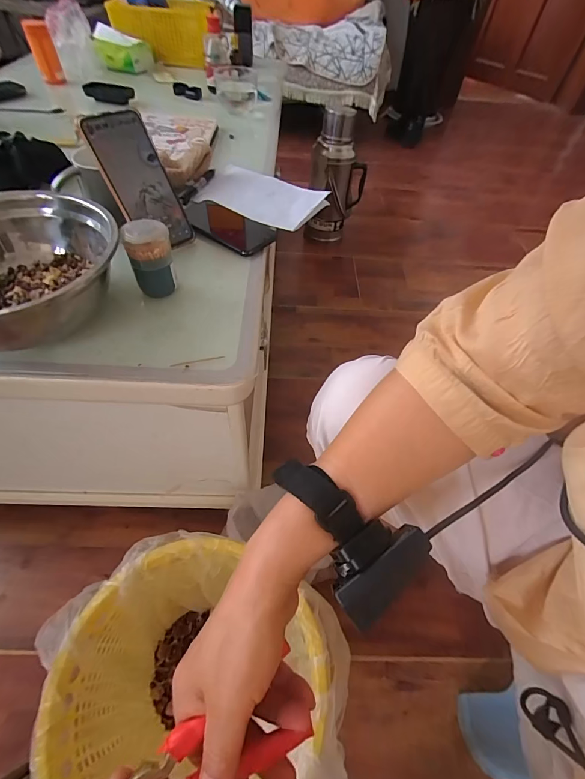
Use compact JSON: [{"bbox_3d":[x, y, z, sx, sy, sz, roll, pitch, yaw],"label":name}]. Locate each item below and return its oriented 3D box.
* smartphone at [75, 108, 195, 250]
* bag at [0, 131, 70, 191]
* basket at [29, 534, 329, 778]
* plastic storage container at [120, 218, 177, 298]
[{"bbox_3d":[-0.190,-0.257,0.439,0.077,0.156,0.009,-39,30,-27],"label":"smartphone"},{"bbox_3d":[-0.420,-0.350,0.544,0.130,0.061,0.093,-33,63,-25],"label":"bag"},{"bbox_3d":[-0.109,0.351,0.459,0.273,0.240,0.242,9,54,2],"label":"basket"},{"bbox_3d":[-0.159,-0.148,0.398,0.045,0.073,0.047,-12,56,-13],"label":"plastic storage container"}]

